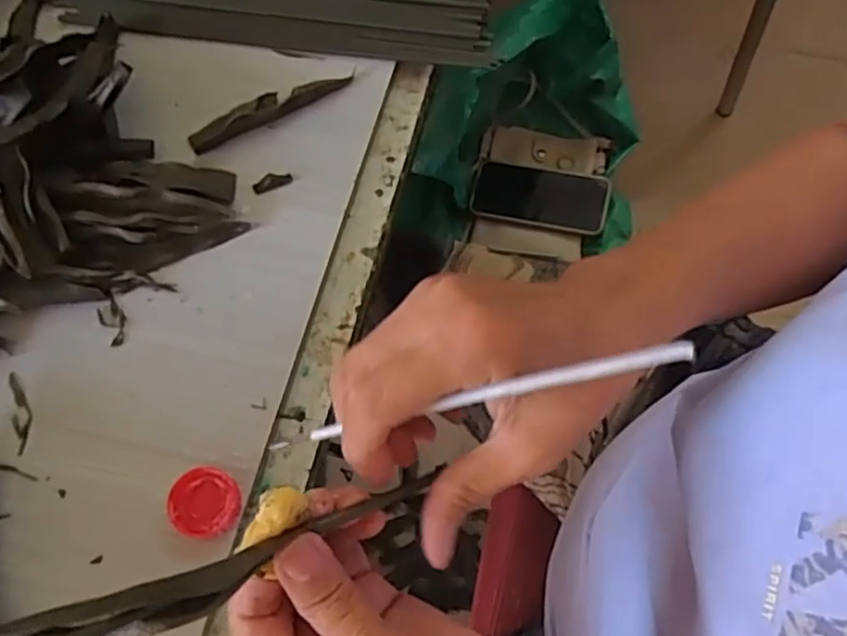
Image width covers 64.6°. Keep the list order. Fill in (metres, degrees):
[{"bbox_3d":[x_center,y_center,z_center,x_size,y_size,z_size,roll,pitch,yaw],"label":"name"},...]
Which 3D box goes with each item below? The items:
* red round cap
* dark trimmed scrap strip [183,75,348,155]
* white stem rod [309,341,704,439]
[{"bbox_3d":[-0.105,0.088,0.323,0.032,0.007,0.032,0,70,0],"label":"red round cap"},{"bbox_3d":[-0.093,-0.129,0.407,0.103,0.014,0.021,-28,72,-10],"label":"dark trimmed scrap strip"},{"bbox_3d":[0.020,0.027,0.231,0.140,0.004,0.005,-16,65,25],"label":"white stem rod"}]

